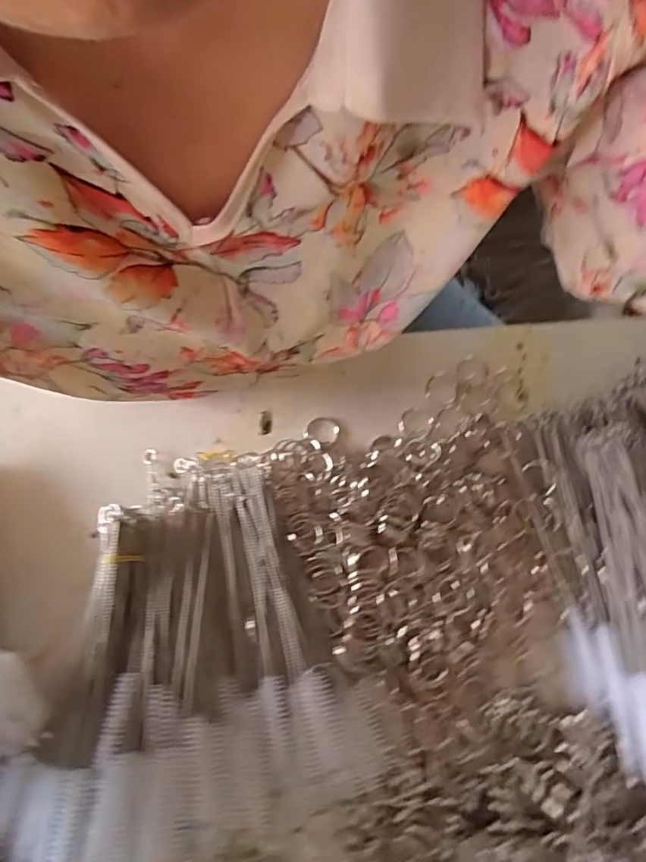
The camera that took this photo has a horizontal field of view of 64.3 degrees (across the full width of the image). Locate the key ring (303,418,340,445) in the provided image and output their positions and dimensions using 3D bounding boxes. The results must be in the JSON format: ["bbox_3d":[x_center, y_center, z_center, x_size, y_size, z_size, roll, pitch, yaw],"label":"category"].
[{"bbox_3d":[0.000,-0.001,0.385,0.025,0.004,0.022,15,75,6],"label":"key ring"}]

